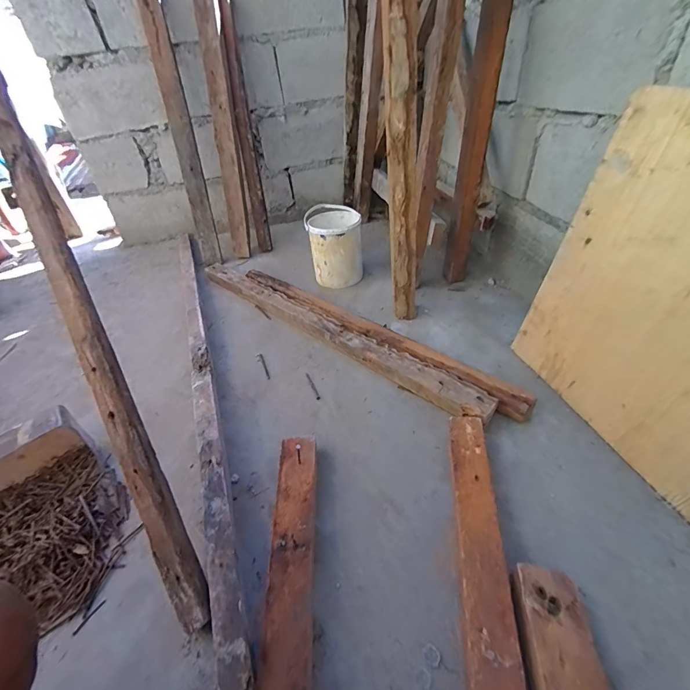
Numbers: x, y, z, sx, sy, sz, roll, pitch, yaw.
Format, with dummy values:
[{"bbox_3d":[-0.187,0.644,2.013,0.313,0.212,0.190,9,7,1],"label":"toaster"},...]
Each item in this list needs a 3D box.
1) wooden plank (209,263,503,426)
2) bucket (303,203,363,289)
[{"bbox_3d":[-0.100,-0.062,1.011,1.070,0.053,0.077,28,50,36],"label":"wooden plank"},{"bbox_3d":[-0.032,-0.334,1.222,0.178,0.200,0.194,-3,39,5],"label":"bucket"}]

